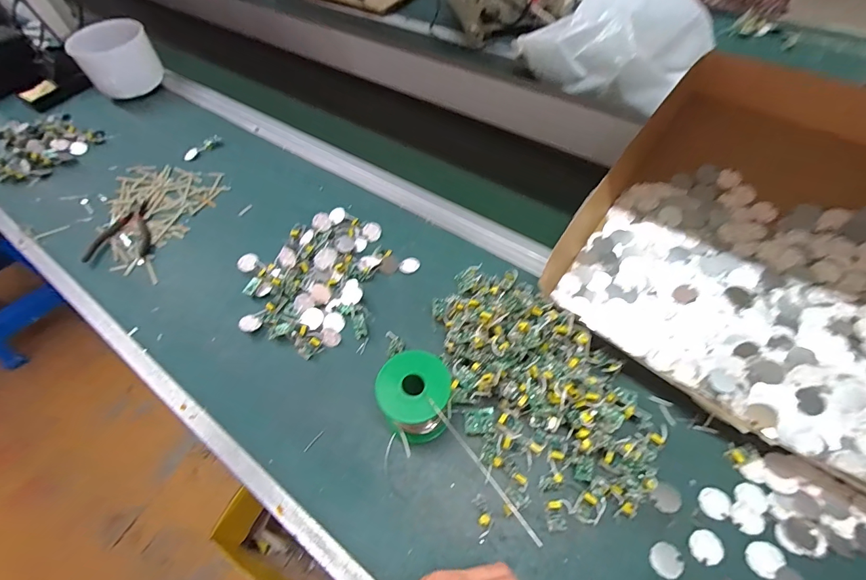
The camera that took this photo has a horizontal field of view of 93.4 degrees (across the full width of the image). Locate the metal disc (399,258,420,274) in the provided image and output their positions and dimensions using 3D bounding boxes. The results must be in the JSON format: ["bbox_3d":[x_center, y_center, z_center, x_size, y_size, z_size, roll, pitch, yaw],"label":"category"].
[{"bbox_3d":[-0.030,-0.032,0.541,0.021,0.005,0.028,37,66,25],"label":"metal disc"}]

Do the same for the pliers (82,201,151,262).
[{"bbox_3d":[-0.452,-0.087,0.599,0.089,0.010,0.116,-9,56,-2],"label":"pliers"}]

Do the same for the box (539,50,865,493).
[{"bbox_3d":[0.371,-0.051,0.427,0.374,0.132,0.389,34,65,24],"label":"box"}]

